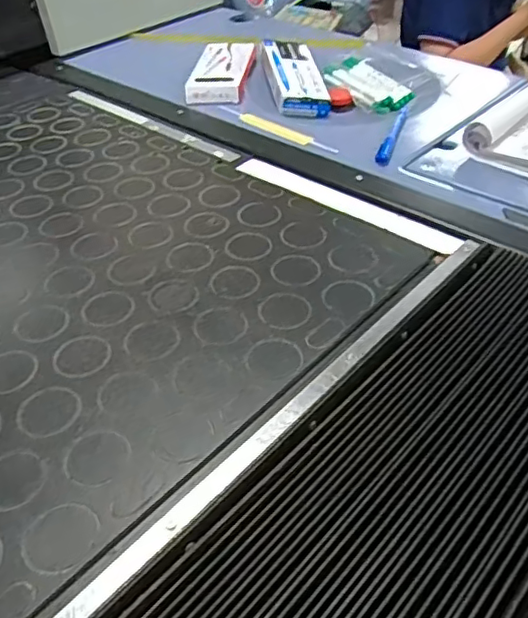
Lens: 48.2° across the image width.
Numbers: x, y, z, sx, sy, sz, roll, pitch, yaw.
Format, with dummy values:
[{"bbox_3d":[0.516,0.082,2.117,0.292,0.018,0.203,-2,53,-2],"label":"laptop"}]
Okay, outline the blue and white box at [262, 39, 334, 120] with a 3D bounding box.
[{"bbox_3d":[0.043,-0.323,0.816,0.070,0.030,0.163,-8,56,-6],"label":"blue and white box"}]

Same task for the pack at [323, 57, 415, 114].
[{"bbox_3d":[0.150,-0.312,0.817,0.084,0.018,0.157,-15,43,-13],"label":"pack"}]

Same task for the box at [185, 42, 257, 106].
[{"bbox_3d":[-0.057,-0.327,0.820,0.076,0.030,0.167,3,42,7],"label":"box"}]

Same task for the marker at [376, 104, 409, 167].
[{"bbox_3d":[0.146,-0.196,0.665,0.015,0.014,0.130,11,43,16],"label":"marker"}]

